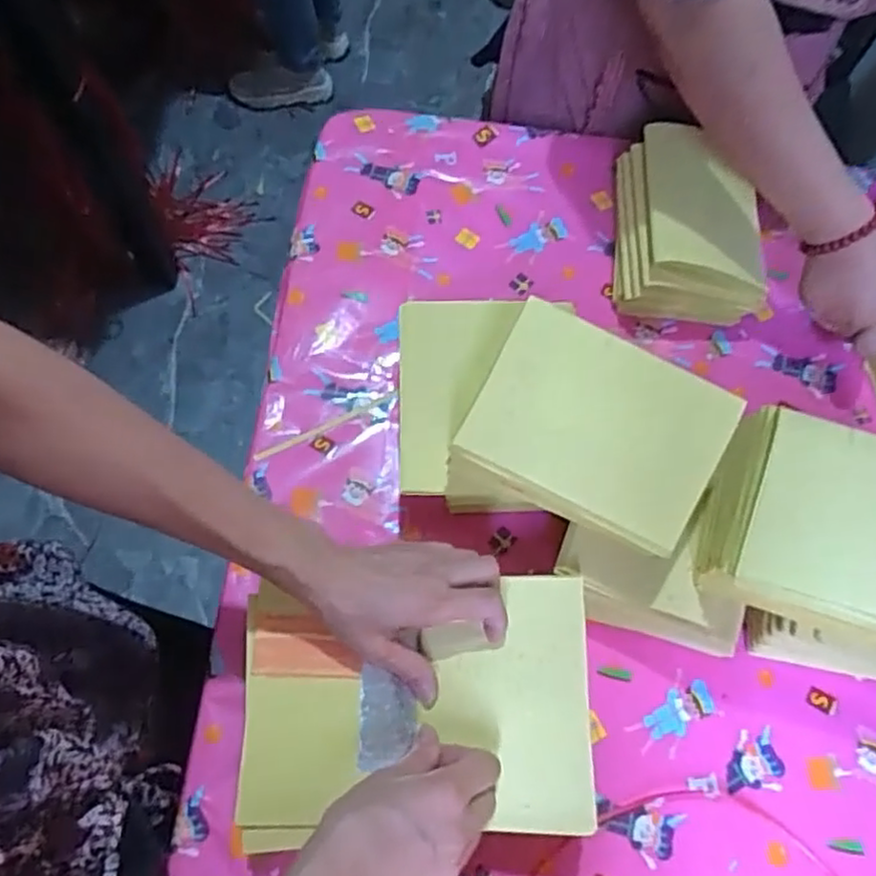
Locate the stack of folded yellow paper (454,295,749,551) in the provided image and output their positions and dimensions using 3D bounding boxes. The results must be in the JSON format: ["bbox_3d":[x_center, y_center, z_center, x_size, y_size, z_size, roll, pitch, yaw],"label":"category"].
[{"bbox_3d":[0.107,-0.002,0.496,0.162,0.057,0.132,27,96,5],"label":"stack of folded yellow paper"}]

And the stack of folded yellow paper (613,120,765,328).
[{"bbox_3d":[0.238,-0.201,0.661,0.128,0.091,0.164,4,72,2],"label":"stack of folded yellow paper"}]

